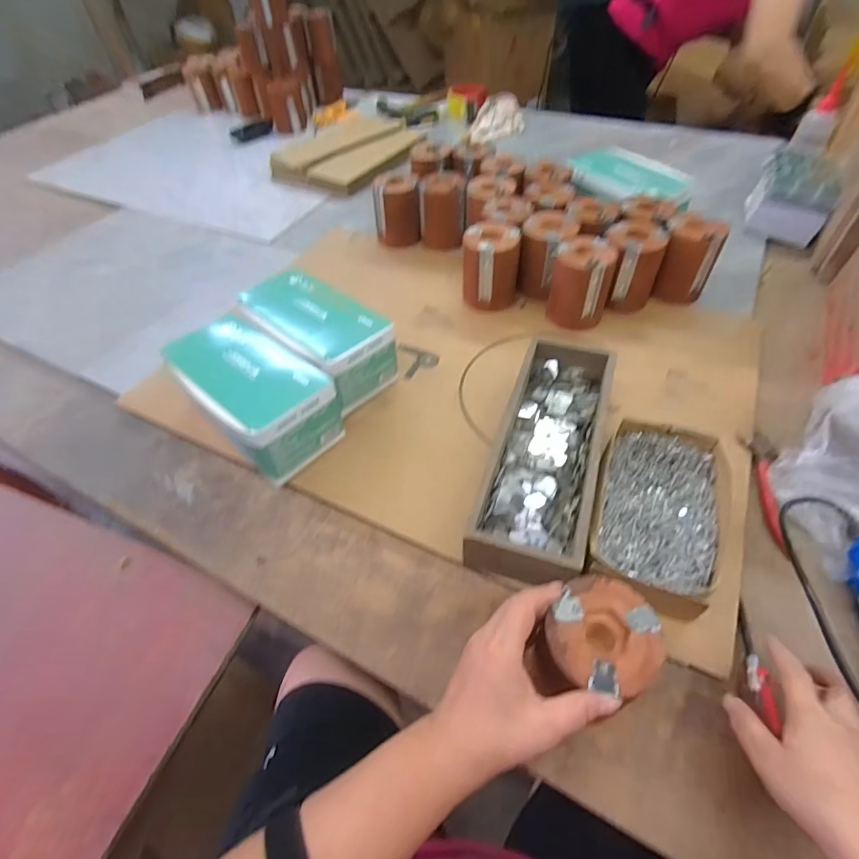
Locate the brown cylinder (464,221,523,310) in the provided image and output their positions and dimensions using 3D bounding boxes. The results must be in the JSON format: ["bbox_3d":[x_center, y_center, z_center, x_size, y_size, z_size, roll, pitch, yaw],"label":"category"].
[{"bbox_3d":[0.090,-0.236,0.683,0.078,0.105,0.072,4,51,7],"label":"brown cylinder"}]

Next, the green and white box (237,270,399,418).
[{"bbox_3d":[-0.149,-0.117,0.600,0.213,0.091,0.109,32,59,26],"label":"green and white box"}]

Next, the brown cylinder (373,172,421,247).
[{"bbox_3d":[-0.055,-0.379,0.803,0.076,0.095,0.058,-7,51,-2],"label":"brown cylinder"}]

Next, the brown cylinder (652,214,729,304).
[{"bbox_3d":[0.366,-0.239,0.666,0.073,0.106,0.074,25,56,22],"label":"brown cylinder"}]

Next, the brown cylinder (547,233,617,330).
[{"bbox_3d":[0.211,-0.202,0.646,0.076,0.101,0.073,16,53,16],"label":"brown cylinder"}]

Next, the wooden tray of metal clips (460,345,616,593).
[{"bbox_3d":[0.126,0.020,0.496,0.101,0.067,0.304,14,53,15],"label":"wooden tray of metal clips"}]

